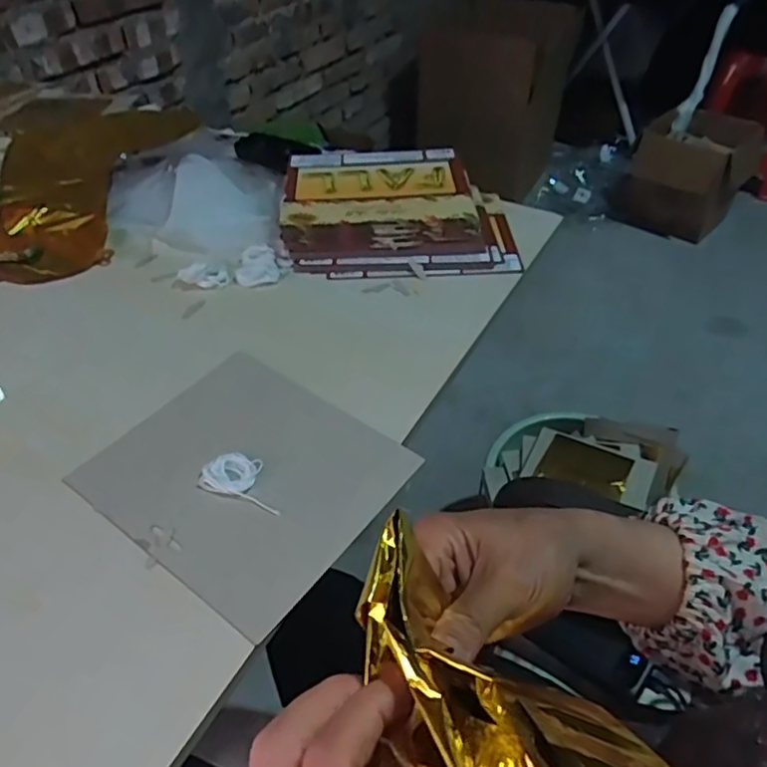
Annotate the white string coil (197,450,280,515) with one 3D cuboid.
[{"bbox_3d":[-0.094,0.065,0.418,0.061,0.008,0.030,14,46,16],"label":"white string coil"}]

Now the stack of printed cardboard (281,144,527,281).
[{"bbox_3d":[0.015,-0.186,0.643,0.231,0.041,0.195,-3,44,-1],"label":"stack of printed cardboard"}]

